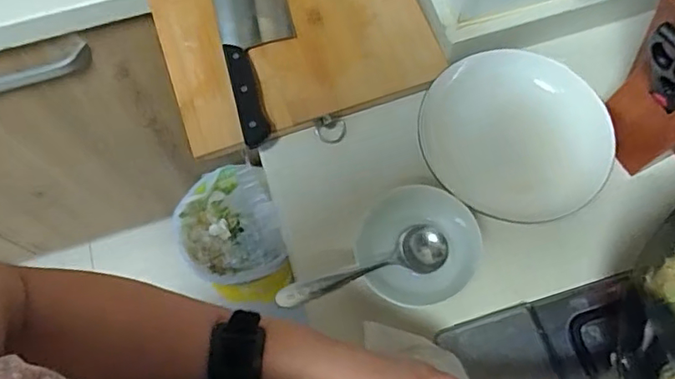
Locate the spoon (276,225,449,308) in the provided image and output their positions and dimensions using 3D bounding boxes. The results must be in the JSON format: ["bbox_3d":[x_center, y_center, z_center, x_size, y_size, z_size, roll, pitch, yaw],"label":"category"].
[{"bbox_3d":[0.024,0.071,0.515,0.167,0.033,0.042,-14,68,-18],"label":"spoon"}]

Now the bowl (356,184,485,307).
[{"bbox_3d":[0.076,0.055,0.535,0.104,0.051,0.111,0,68,1],"label":"bowl"}]

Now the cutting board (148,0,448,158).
[{"bbox_3d":[-0.077,-0.255,0.675,0.297,0.017,0.394,-19,69,-6],"label":"cutting board"}]

